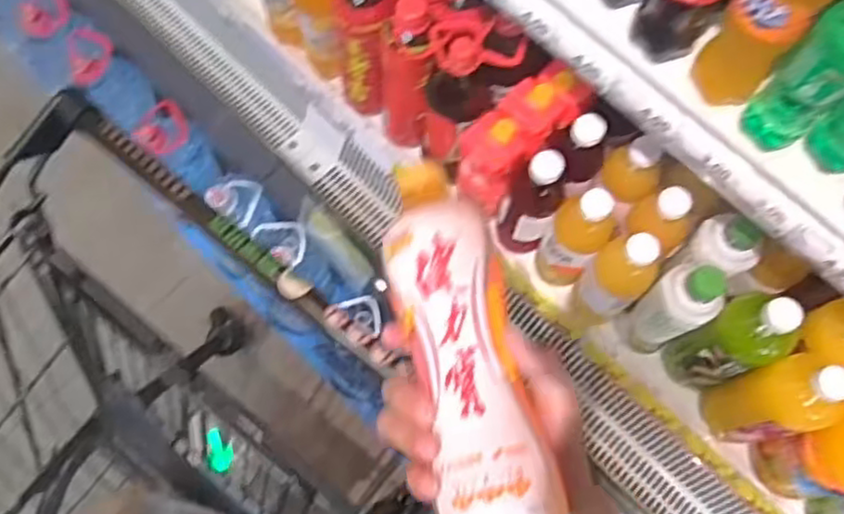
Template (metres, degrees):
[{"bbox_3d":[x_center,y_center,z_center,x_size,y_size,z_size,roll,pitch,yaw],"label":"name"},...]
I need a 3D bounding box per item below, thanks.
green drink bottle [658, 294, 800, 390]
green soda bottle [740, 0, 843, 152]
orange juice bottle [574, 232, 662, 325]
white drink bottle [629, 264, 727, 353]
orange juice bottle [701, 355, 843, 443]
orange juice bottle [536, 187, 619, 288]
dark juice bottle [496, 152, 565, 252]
[{"bbox_3d":[0.402,0.114,0.933,0.080,0.274,0.081,0,71,-1],"label":"green drink bottle"},{"bbox_3d":[0.362,-0.161,0.662,0.058,0.186,0.059,-40,76,-13],"label":"green soda bottle"},{"bbox_3d":[0.264,0.030,0.975,0.069,0.220,0.080,-39,76,-13],"label":"orange juice bottle"},{"bbox_3d":[0.333,0.065,0.930,0.061,0.248,0.074,-39,76,-13],"label":"white drink bottle"},{"bbox_3d":[0.455,0.184,0.911,0.081,0.261,0.088,-13,71,-5],"label":"orange juice bottle"},{"bbox_3d":[0.213,-0.023,1.007,0.077,0.213,0.076,0,71,-1],"label":"orange juice bottle"},{"bbox_3d":[0.152,-0.072,1.006,0.071,0.228,0.060,36,74,11],"label":"dark juice bottle"}]

